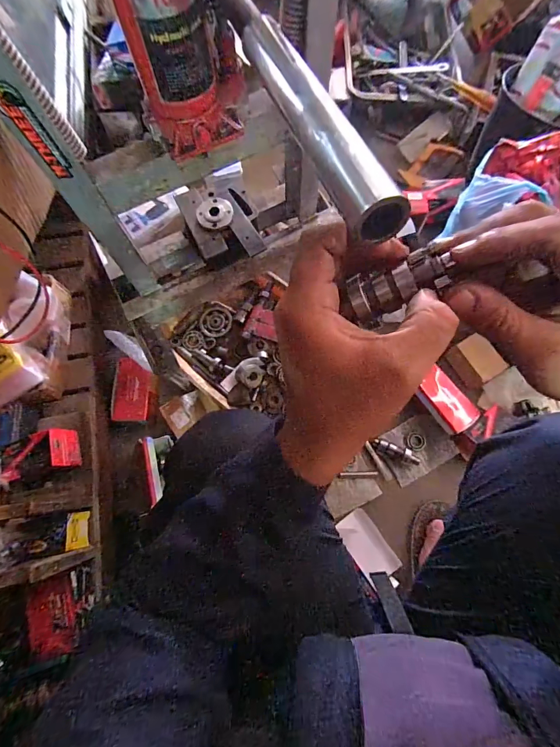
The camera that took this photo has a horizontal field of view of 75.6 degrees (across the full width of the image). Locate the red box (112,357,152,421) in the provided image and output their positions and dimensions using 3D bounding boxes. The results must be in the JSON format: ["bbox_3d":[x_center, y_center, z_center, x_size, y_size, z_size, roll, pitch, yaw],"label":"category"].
[{"bbox_3d":[-0.289,0.032,0.702,0.067,0.025,0.120,-1,74,0],"label":"red box"}]

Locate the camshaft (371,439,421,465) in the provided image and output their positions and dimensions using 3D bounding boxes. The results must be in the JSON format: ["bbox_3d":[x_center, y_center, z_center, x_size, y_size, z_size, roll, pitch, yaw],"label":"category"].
[{"bbox_3d":[0.228,0.154,0.704,0.086,0.021,0.026,20,75,6],"label":"camshaft"}]

